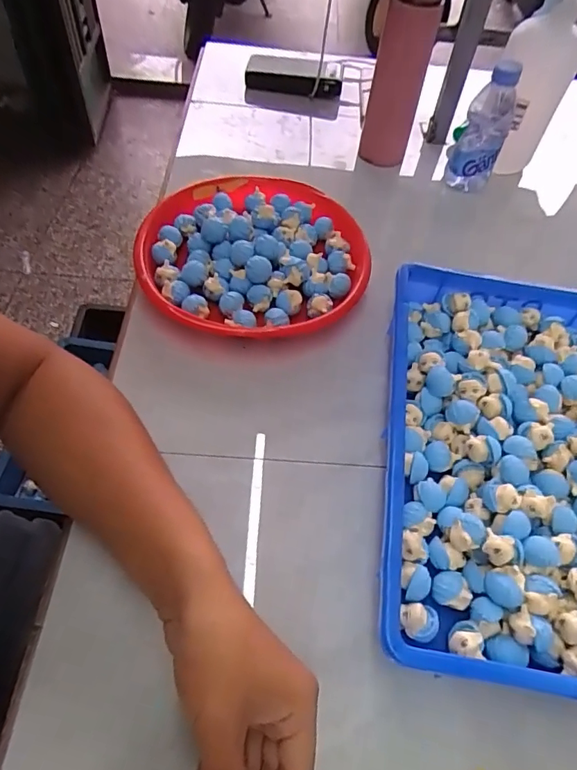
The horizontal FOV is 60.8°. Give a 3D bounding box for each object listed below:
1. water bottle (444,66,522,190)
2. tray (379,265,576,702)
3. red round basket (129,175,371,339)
[{"bbox_3d":[0.253,-0.331,0.644,0.063,0.160,0.058,26,58,13],"label":"water bottle"},{"bbox_3d":[0.214,0.057,0.427,0.265,0.048,0.369,9,56,1],"label":"tray"},{"bbox_3d":[-0.039,-0.148,0.557,0.246,0.049,0.233,2,56,-3],"label":"red round basket"}]

